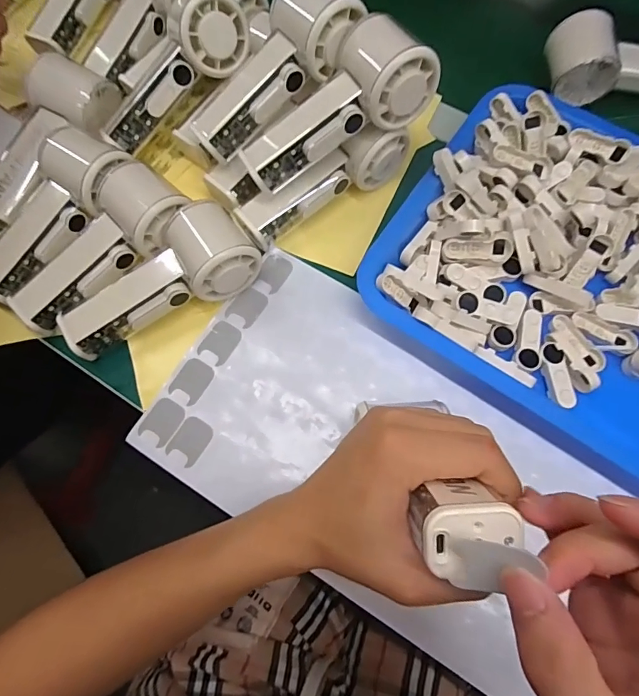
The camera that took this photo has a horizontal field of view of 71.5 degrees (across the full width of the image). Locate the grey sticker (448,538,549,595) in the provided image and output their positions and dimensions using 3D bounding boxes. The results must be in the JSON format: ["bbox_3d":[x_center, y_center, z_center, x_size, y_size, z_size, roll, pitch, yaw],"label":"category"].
[{"bbox_3d":[0.065,0.080,0.163,0.034,0.004,0.018,-10,82,39],"label":"grey sticker"}]

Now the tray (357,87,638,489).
[{"bbox_3d":[0.221,-0.054,0.343,0.325,0.036,0.258,33,74,11],"label":"tray"}]

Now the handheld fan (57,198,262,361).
[{"bbox_3d":[-0.125,-0.053,0.340,0.152,0.052,0.061,-28,73,-10],"label":"handheld fan"}]

